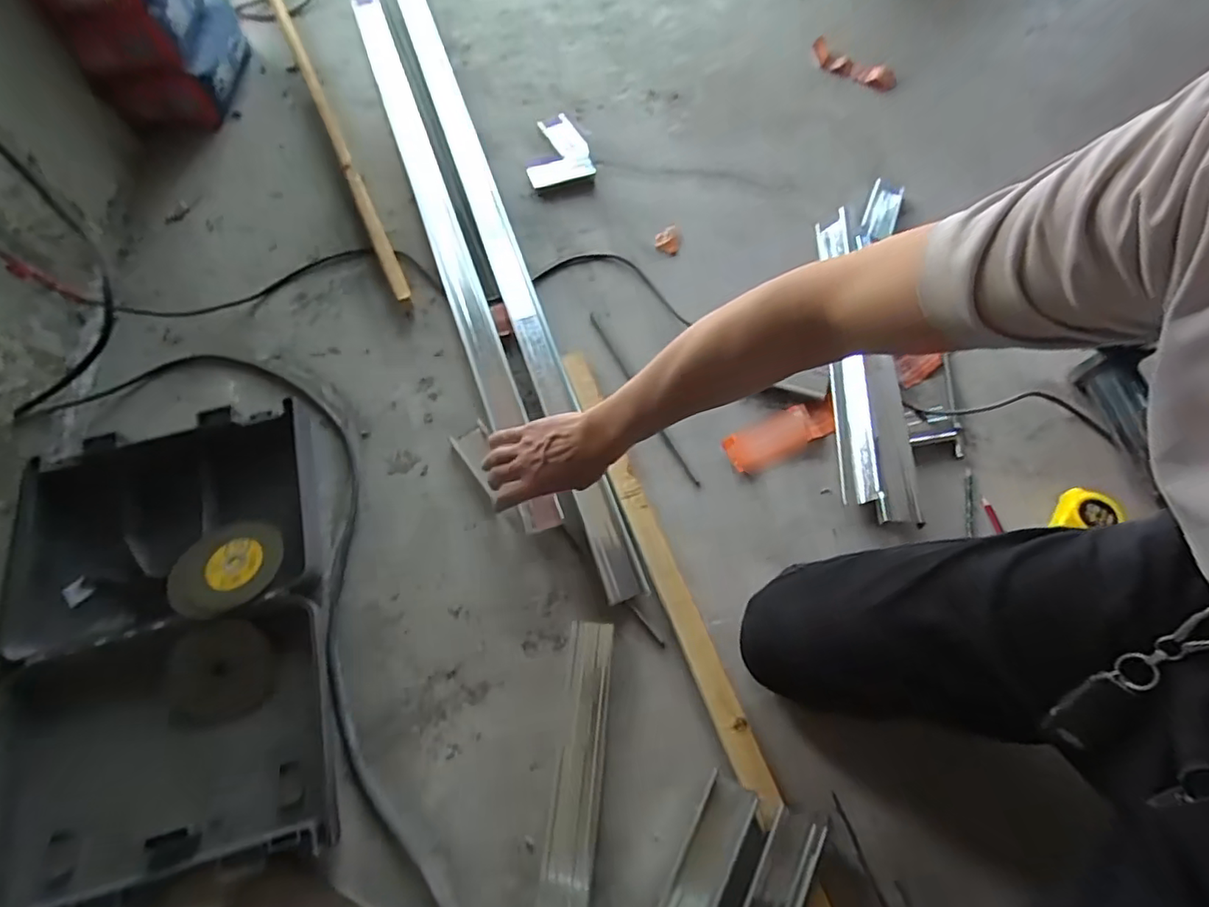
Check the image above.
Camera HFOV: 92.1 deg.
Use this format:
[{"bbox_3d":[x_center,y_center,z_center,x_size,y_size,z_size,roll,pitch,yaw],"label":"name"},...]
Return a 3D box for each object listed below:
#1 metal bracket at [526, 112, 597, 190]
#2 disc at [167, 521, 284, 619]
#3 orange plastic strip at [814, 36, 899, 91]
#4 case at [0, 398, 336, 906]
[{"bbox_3d":[-0.083,-0.539,1.028,0.112,0.030,0.170,-8,64,-5],"label":"metal bracket"},{"bbox_3d":[-0.425,0.130,0.655,0.122,0.010,0.099,-36,65,-14],"label":"disc"},{"bbox_3d":[0.487,-0.764,1.150,0.182,0.026,0.075,38,69,16],"label":"orange plastic strip"},{"bbox_3d":[-0.495,0.198,0.632,0.334,0.068,0.472,-13,65,-7],"label":"case"}]

